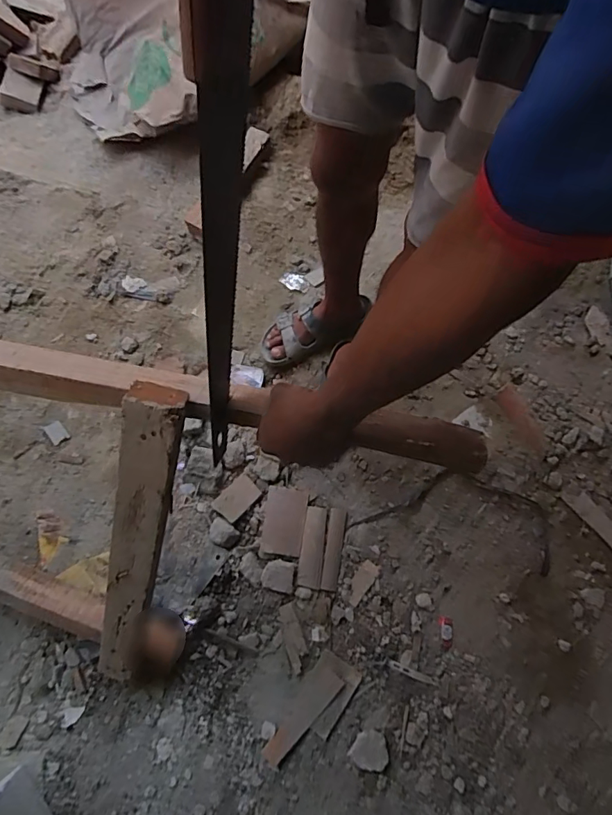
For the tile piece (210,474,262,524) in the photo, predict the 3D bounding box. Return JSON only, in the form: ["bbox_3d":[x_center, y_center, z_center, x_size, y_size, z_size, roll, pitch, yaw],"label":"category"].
[{"bbox_3d":[-0.135,0.179,0.949,0.056,0.009,0.089,38,60,17],"label":"tile piece"}]

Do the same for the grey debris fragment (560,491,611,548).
[{"bbox_3d":[0.585,0.221,0.966,0.045,0.008,0.153,-40,76,-13],"label":"grey debris fragment"}]

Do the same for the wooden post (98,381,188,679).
[{"bbox_3d":[-0.227,0.207,0.633,0.061,0.544,0.035,24,32,7],"label":"wooden post"}]

